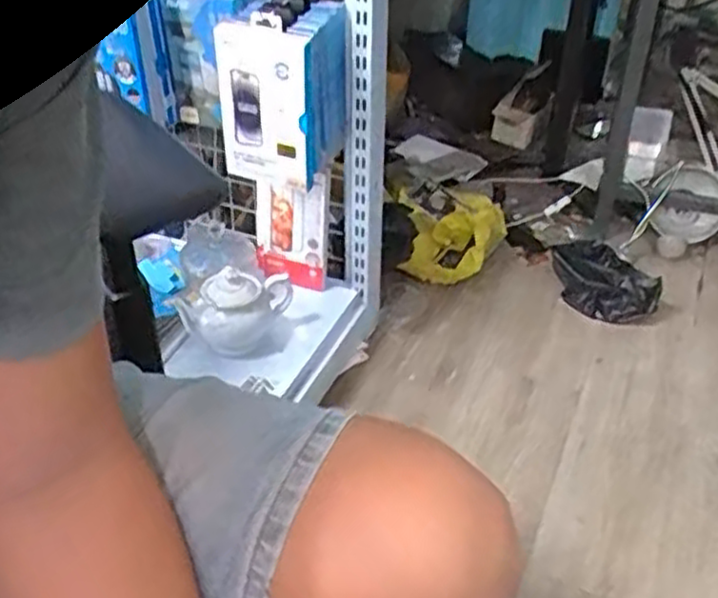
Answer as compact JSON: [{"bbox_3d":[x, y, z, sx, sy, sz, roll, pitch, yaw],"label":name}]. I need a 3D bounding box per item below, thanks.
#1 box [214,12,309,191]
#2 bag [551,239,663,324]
[{"bbox_3d":[-0.129,-0.256,1.014,0.126,0.221,0.029,14,39,17],"label":"box"},{"bbox_3d":[0.435,-0.035,1.399,0.117,0.080,0.231,-17,40,-22],"label":"bag"}]

